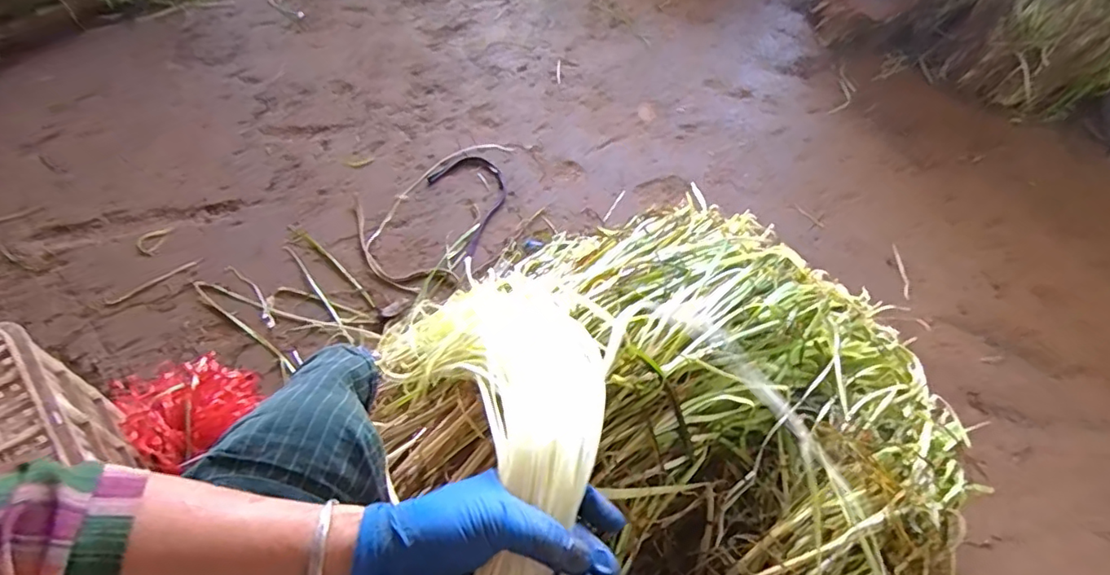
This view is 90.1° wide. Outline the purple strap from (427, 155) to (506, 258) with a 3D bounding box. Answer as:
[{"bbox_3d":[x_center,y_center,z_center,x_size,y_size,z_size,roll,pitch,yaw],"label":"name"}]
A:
[{"bbox_3d":[-0.160,-0.185,1.155,0.151,0.027,0.258,-23,59,-20],"label":"purple strap"}]

